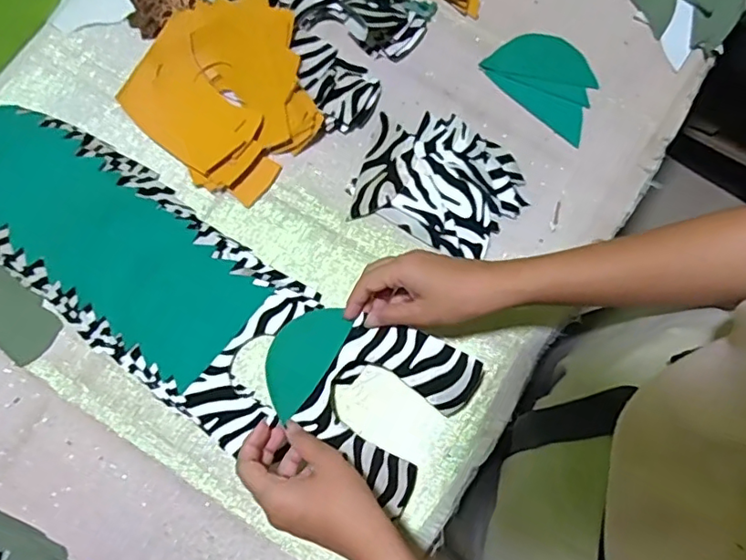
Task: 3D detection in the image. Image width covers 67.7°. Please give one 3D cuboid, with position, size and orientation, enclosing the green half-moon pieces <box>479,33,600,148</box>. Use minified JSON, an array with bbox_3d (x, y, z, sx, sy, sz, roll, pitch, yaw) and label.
[{"bbox_3d":[0.182,-0.205,0.568,0.080,0.006,0.122,-44,80,-9],"label":"green half-moon pieces"}]

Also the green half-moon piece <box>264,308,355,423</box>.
[{"bbox_3d":[-0.061,0.063,0.467,0.050,0.016,0.094,30,79,7],"label":"green half-moon piece"}]

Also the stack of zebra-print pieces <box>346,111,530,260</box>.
[{"bbox_3d":[0.064,-0.095,0.533,0.154,0.025,0.120,21,78,5],"label":"stack of zebra-print pieces"}]

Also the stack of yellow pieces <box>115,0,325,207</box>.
[{"bbox_3d":[-0.139,-0.187,0.541,0.175,0.047,0.170,42,81,9],"label":"stack of yellow pieces"}]

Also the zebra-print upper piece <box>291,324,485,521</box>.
[{"bbox_3d":[0.011,0.101,0.466,0.112,0.028,0.131,31,79,7],"label":"zebra-print upper piece"}]

